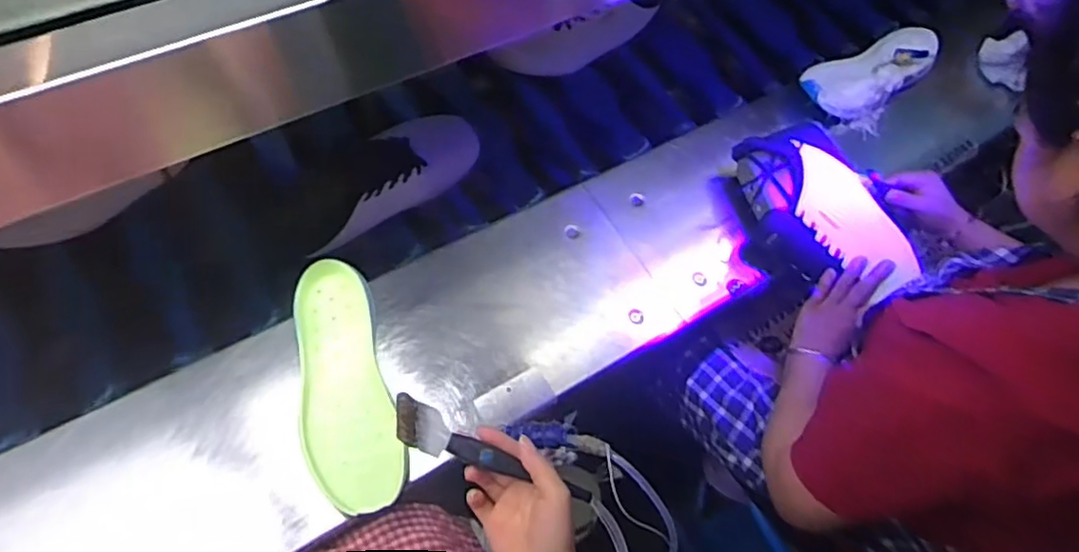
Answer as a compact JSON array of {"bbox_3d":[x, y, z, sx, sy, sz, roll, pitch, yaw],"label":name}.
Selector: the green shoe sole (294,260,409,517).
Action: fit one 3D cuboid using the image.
[{"bbox_3d":[-0.216,0.114,0.719,0.095,0.025,0.264,-16,73,-6],"label":"green shoe sole"}]

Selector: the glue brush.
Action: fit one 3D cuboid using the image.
[{"bbox_3d":[-0.039,0.144,0.525,0.171,0.016,0.034,24,73,0],"label":"glue brush"}]

